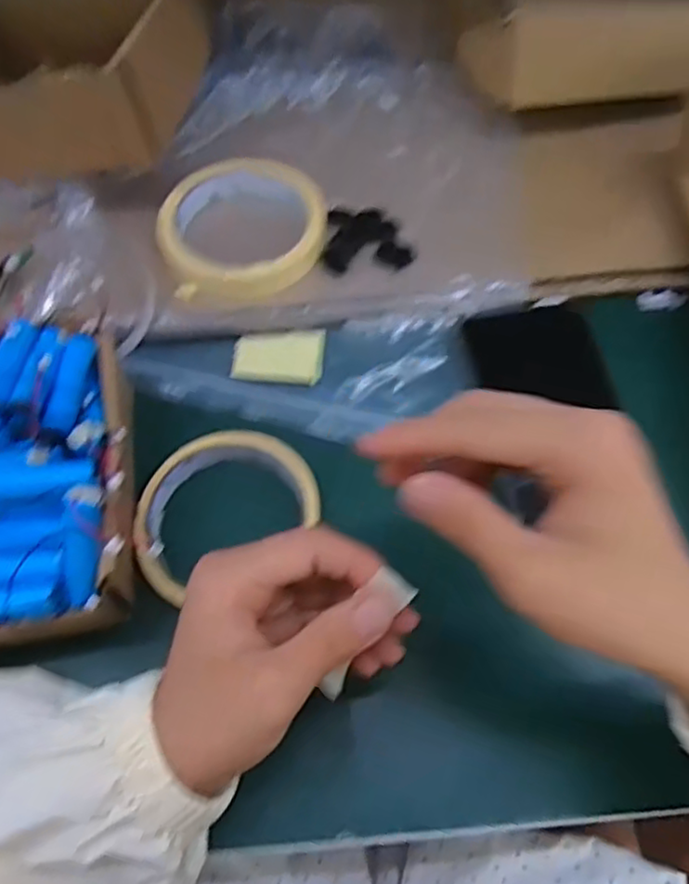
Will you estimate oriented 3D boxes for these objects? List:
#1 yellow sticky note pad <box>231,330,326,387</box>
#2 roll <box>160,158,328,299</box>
[{"bbox_3d":[-0.038,-0.050,0.389,0.051,0.005,0.035,6,63,1],"label":"yellow sticky note pad"},{"bbox_3d":[-0.061,-0.134,0.403,0.098,0.022,0.096,1,63,-1],"label":"roll"}]

